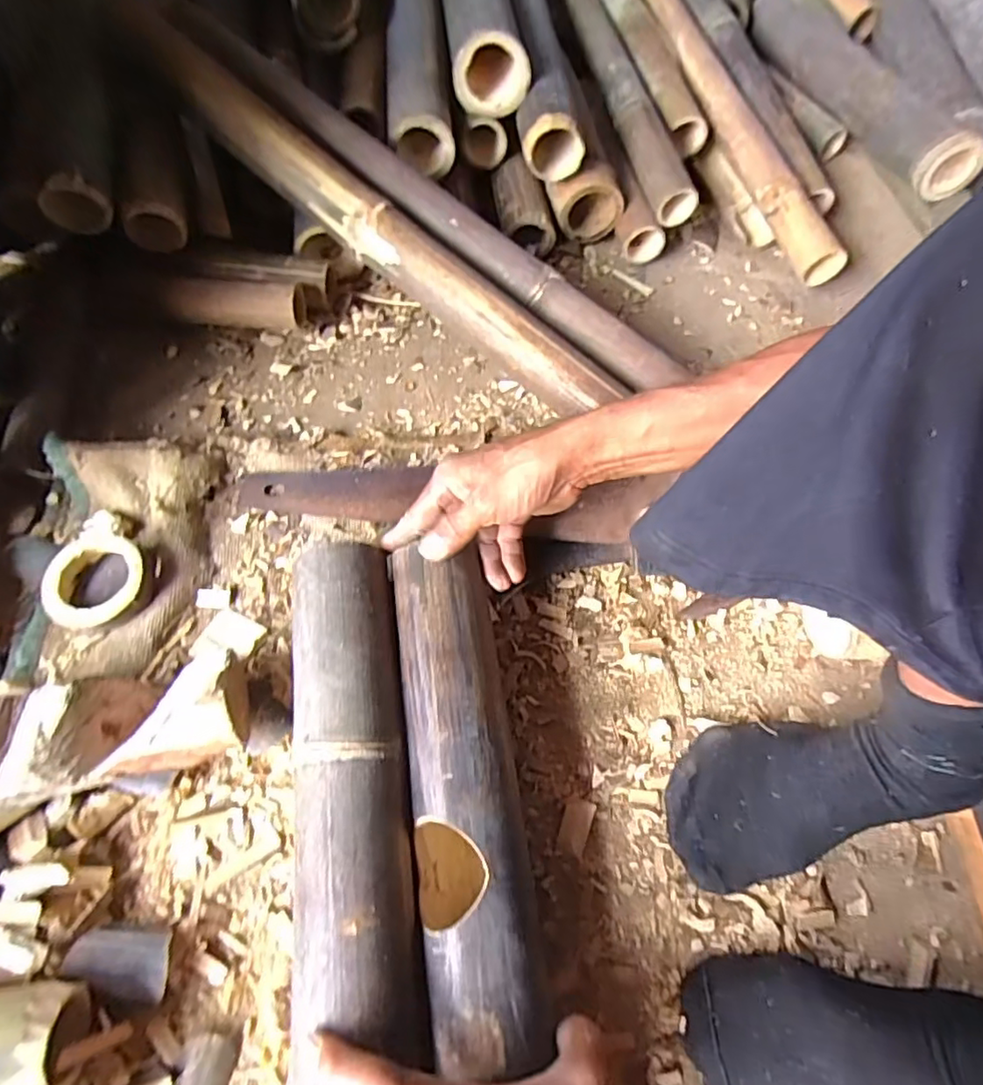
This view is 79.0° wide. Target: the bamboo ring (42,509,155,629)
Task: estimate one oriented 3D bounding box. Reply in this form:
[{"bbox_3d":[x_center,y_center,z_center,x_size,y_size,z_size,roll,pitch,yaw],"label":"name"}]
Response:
[{"bbox_3d":[-0.314,0.018,0.486,0.071,0.032,0.108,-2,64,-8],"label":"bamboo ring"}]

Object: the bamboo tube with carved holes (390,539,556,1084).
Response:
[{"bbox_3d":[-0.011,0.228,0.377,0.075,0.066,0.467,-5,65,-7],"label":"bamboo tube with carved holes"}]

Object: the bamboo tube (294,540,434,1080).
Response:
[{"bbox_3d":[-0.074,0.276,0.334,0.073,0.063,0.593,-5,64,-7],"label":"bamboo tube"}]

